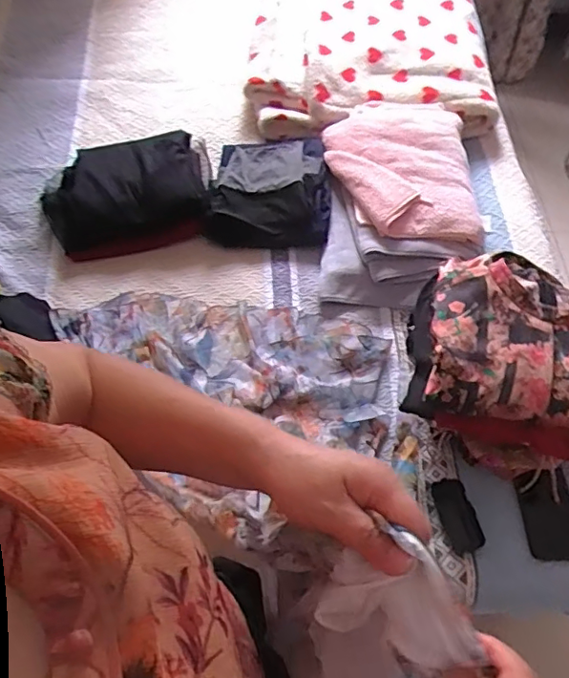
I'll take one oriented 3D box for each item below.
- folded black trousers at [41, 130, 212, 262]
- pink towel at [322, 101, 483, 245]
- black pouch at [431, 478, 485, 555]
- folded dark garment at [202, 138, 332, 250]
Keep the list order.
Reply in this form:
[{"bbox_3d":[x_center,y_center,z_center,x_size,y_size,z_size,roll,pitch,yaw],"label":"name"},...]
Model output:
[{"bbox_3d":[-0.342,-0.307,1.136,0.341,0.124,0.259,-6,62,-2],"label":"folded black trousers"},{"bbox_3d":[0.253,-0.352,1.120,0.301,0.069,0.378,-8,62,-3],"label":"pink towel"},{"bbox_3d":[0.270,0.275,0.842,0.052,0.006,0.111,-22,59,9],"label":"black pouch"},{"bbox_3d":[-0.018,-0.314,1.155,0.279,0.078,0.271,5,62,4],"label":"folded dark garment"}]

